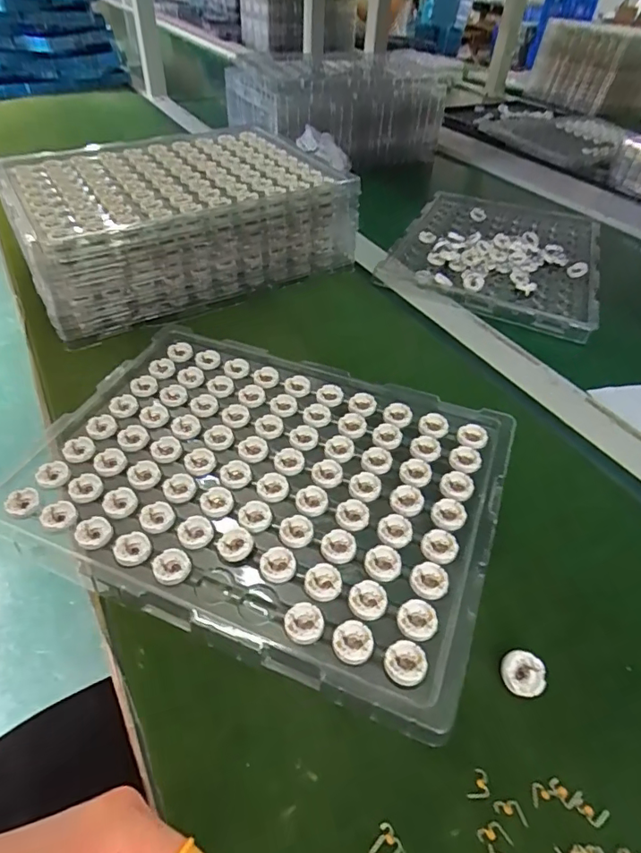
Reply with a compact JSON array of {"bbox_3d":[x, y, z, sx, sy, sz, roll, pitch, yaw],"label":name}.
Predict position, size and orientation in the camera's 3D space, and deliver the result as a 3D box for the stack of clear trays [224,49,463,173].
[{"bbox_3d":[0.021,-0.625,0.979,0.348,0.129,0.285,-19,49,-21],"label":"stack of clear trays"}]

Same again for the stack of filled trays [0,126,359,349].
[{"bbox_3d":[-0.171,-0.251,0.598,0.342,0.098,0.264,-23,50,-24],"label":"stack of filled trays"}]

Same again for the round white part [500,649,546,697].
[{"bbox_3d":[0.115,0.140,0.285,0.024,0.011,0.022,2,45,-2],"label":"round white part"}]

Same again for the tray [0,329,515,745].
[{"bbox_3d":[-0.048,0.031,0.384,0.351,0.016,0.251,18,46,14],"label":"tray"}]

